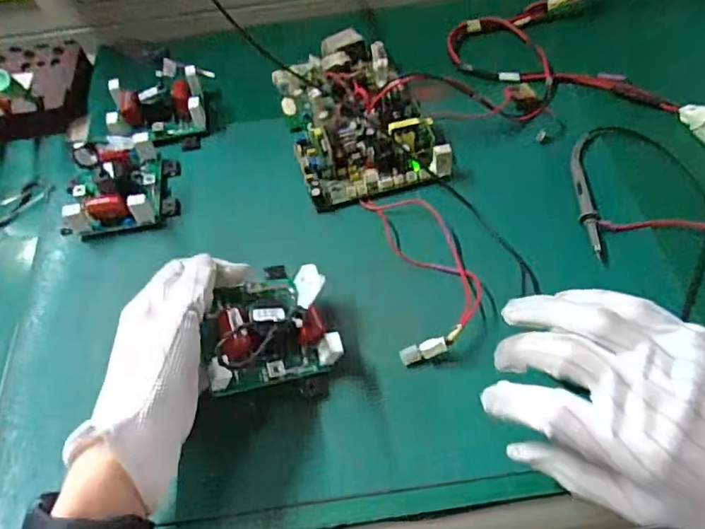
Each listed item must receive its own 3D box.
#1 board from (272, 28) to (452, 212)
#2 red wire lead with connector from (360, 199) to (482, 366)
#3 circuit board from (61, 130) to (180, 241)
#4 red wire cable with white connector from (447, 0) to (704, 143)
[{"bbox_3d":[0.000,-0.144,0.516,0.124,0.038,0.199,-15,56,-6],"label":"board"},{"bbox_3d":[0.055,-0.001,0.422,0.067,0.017,0.151,-10,55,-2],"label":"red wire lead with connector"},{"bbox_3d":[-0.205,-0.079,0.468,0.098,0.062,0.093,-11,55,-3],"label":"circuit board"},{"bbox_3d":[0.211,-0.183,0.530,0.170,0.027,0.265,-19,56,-8],"label":"red wire cable with white connector"}]

